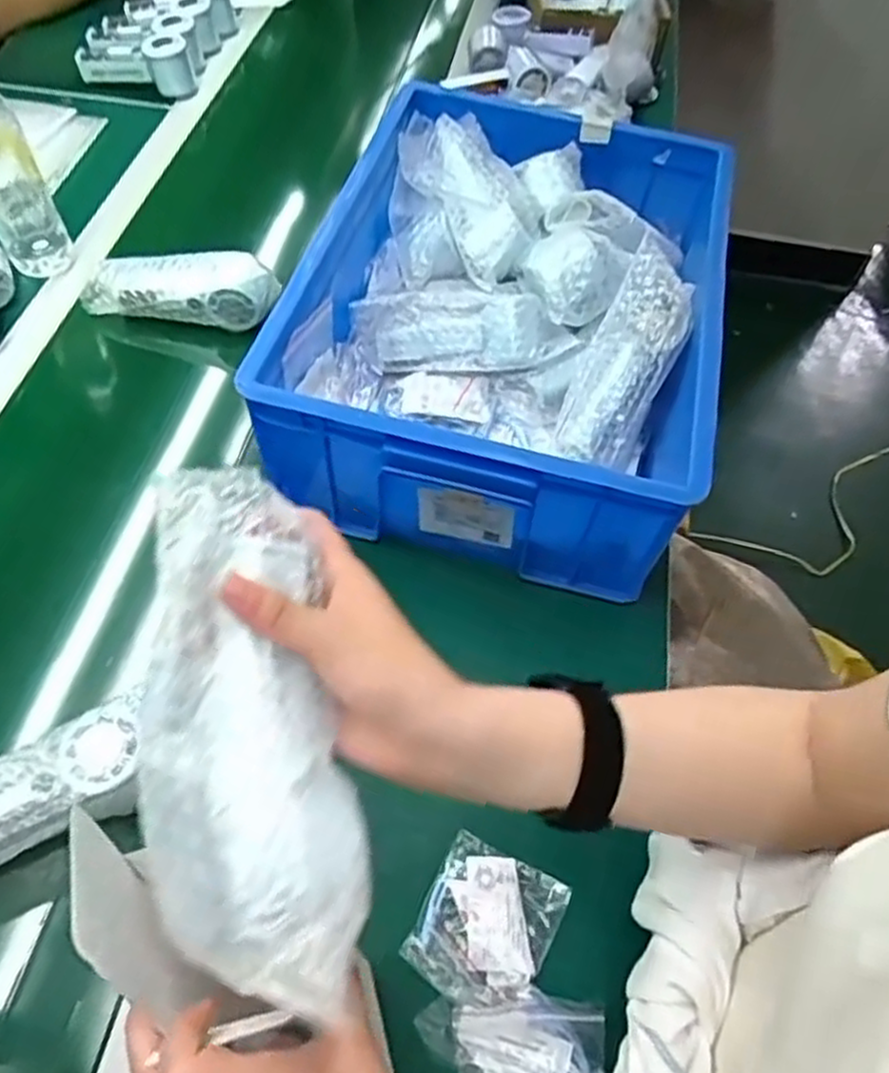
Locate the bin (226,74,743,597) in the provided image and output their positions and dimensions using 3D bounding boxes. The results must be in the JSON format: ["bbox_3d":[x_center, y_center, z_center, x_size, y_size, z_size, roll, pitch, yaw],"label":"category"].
[{"bbox_3d":[0.066,-0.200,0.717,0.352,0.165,0.451,14,57,5],"label":"bin"}]

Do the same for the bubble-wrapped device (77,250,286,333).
[{"bbox_3d":[-0.277,-0.264,0.801,0.195,0.058,0.050,5,57,-2],"label":"bubble-wrapped device"}]

